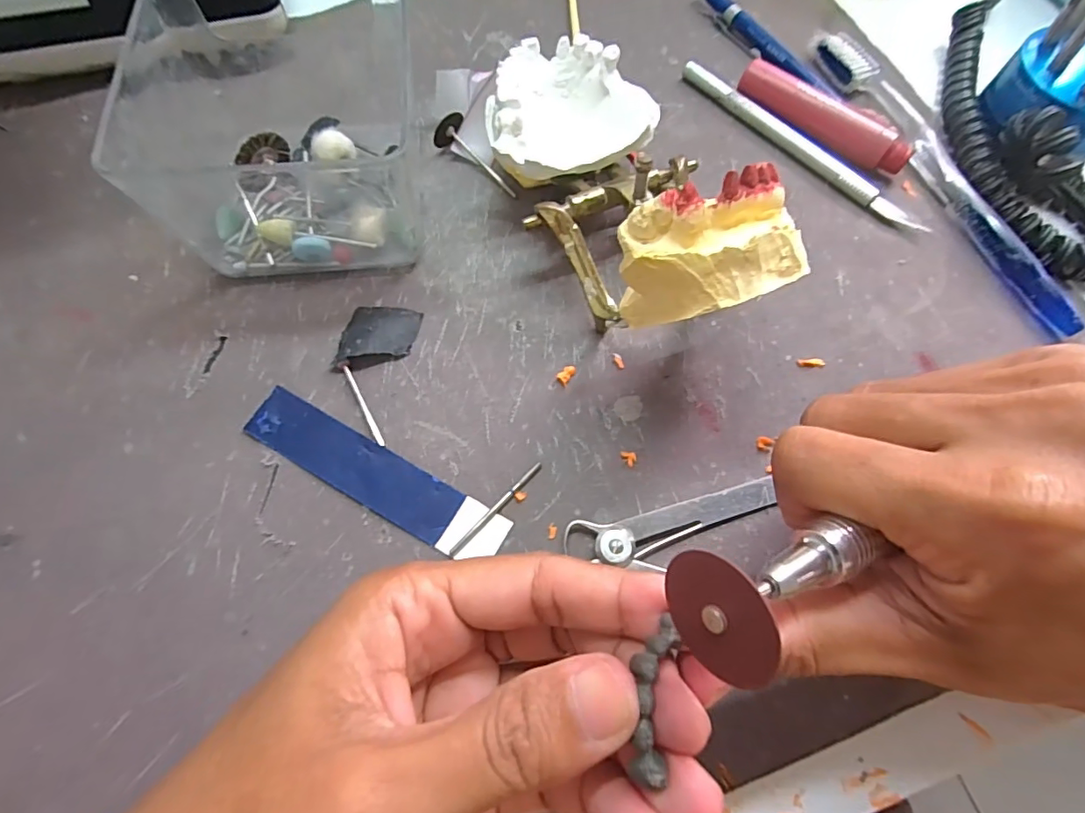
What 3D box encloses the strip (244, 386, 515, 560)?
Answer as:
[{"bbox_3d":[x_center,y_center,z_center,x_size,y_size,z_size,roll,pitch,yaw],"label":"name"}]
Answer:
[{"bbox_3d":[-0.060,0.025,0.187,0.102,0.004,0.020,28,71,9],"label":"strip"}]

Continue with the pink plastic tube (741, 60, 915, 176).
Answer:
[{"bbox_3d":[0.134,-0.138,0.251,0.085,0.017,0.012,39,72,12],"label":"pink plastic tube"}]

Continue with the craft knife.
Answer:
[{"bbox_3d":[0.123,-0.127,0.252,0.138,0.008,0.011,43,73,13],"label":"craft knife"}]

